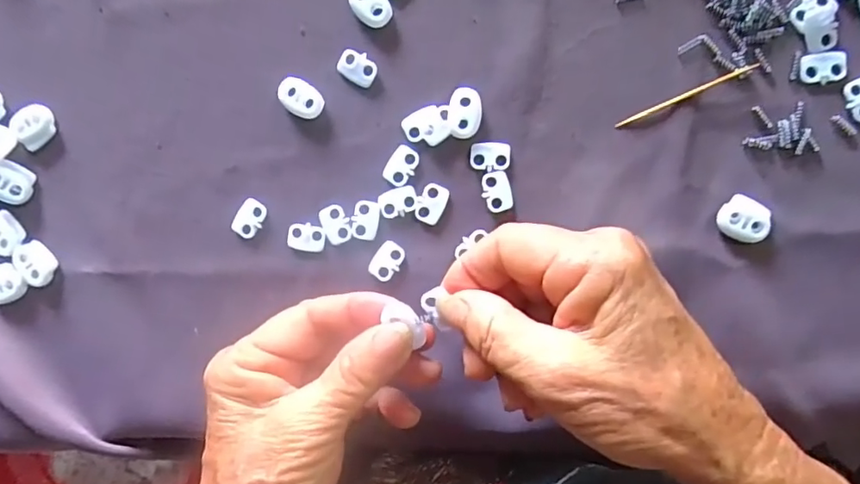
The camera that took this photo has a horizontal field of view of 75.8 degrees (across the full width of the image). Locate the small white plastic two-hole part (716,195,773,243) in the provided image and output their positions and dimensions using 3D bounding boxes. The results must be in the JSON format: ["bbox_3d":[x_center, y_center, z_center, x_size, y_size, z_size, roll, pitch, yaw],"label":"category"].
[{"bbox_3d":[0.140,-0.010,0.247,0.021,0.006,0.019,24,96,3],"label":"small white plastic two-hole part"}]

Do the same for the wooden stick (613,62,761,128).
[{"bbox_3d":[0.114,-0.066,0.245,0.063,0.004,0.004,-23,92,6],"label":"wooden stick"}]

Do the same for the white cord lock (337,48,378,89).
[{"bbox_3d":[-0.034,-0.082,0.260,0.020,0.004,0.014,35,97,2],"label":"white cord lock"}]

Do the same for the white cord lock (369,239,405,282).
[{"bbox_3d":[-0.021,0.009,0.266,0.013,0.004,0.019,36,97,2],"label":"white cord lock"}]

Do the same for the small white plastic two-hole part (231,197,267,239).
[{"bbox_3d":[-0.089,-0.011,0.272,0.013,0.004,0.019,30,96,2],"label":"small white plastic two-hole part"}]

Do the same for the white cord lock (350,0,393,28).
[{"bbox_3d":[-0.028,-0.111,0.257,0.015,0.004,0.023,-40,90,7],"label":"white cord lock"}]

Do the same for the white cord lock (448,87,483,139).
[{"bbox_3d":[0.016,-0.060,0.256,0.015,0.004,0.023,6,95,5],"label":"white cord lock"}]

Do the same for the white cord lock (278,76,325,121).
[{"bbox_3d":[-0.061,-0.069,0.262,0.022,0.004,0.016,33,96,2],"label":"white cord lock"}]

